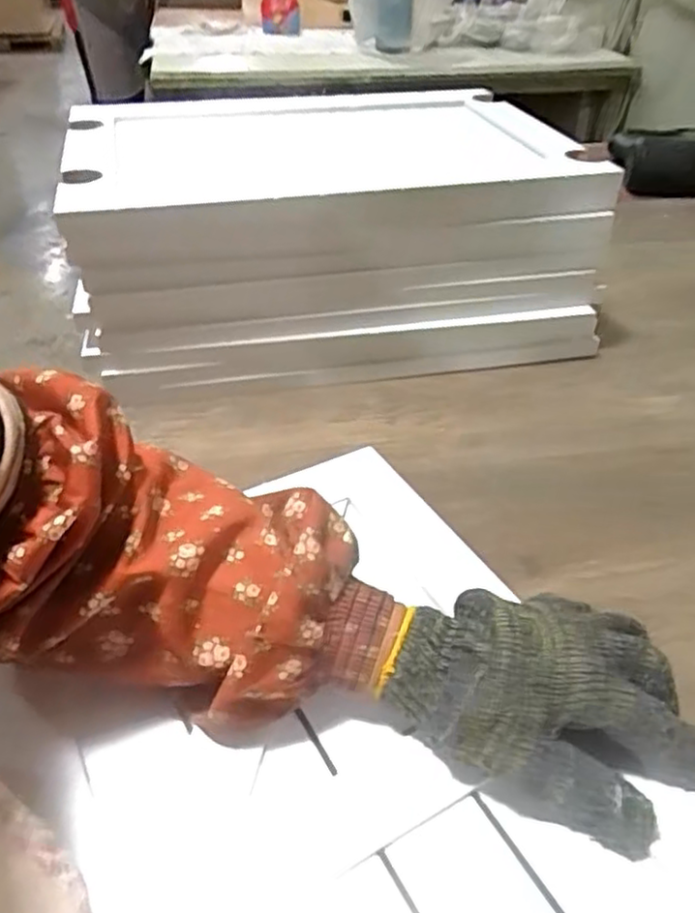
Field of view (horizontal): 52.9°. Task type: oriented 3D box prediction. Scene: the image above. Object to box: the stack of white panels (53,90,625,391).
[{"bbox_3d":[-0.017,-0.206,0.637,0.404,0.152,0.275,-7,41,-12],"label":"stack of white panels"}]

